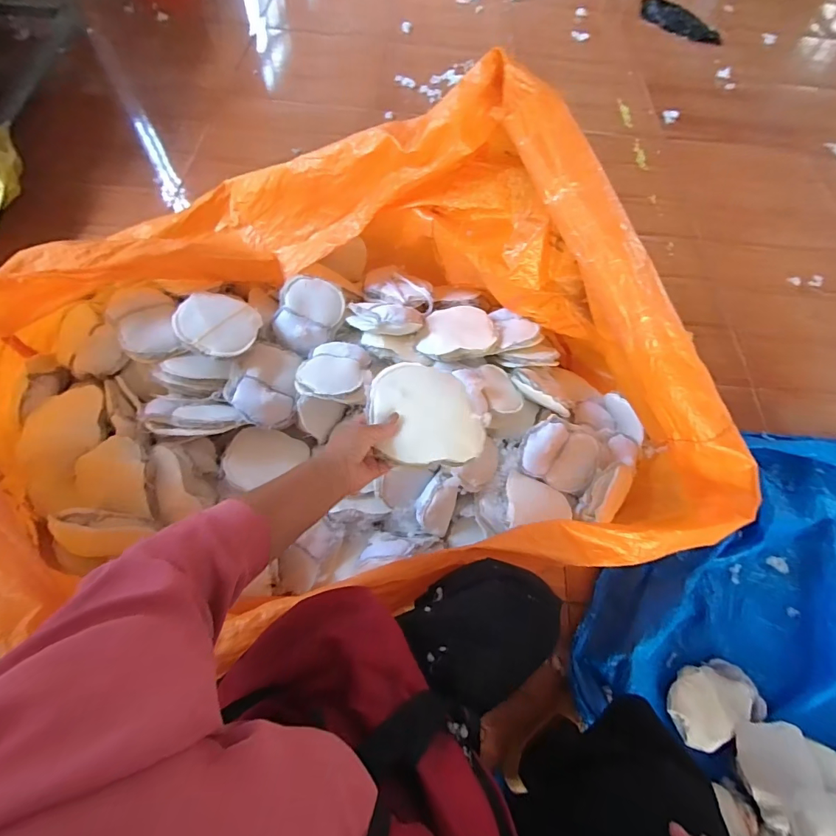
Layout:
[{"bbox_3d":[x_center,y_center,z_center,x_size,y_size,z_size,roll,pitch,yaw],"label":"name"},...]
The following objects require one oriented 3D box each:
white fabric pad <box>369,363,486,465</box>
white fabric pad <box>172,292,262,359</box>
[{"bbox_3d":[0.014,-0.008,0.601,0.151,0.014,0.141,-3,74,-18],"label":"white fabric pad"},{"bbox_3d":[-0.396,-0.188,0.865,0.145,0.021,0.148,23,55,-23],"label":"white fabric pad"}]

